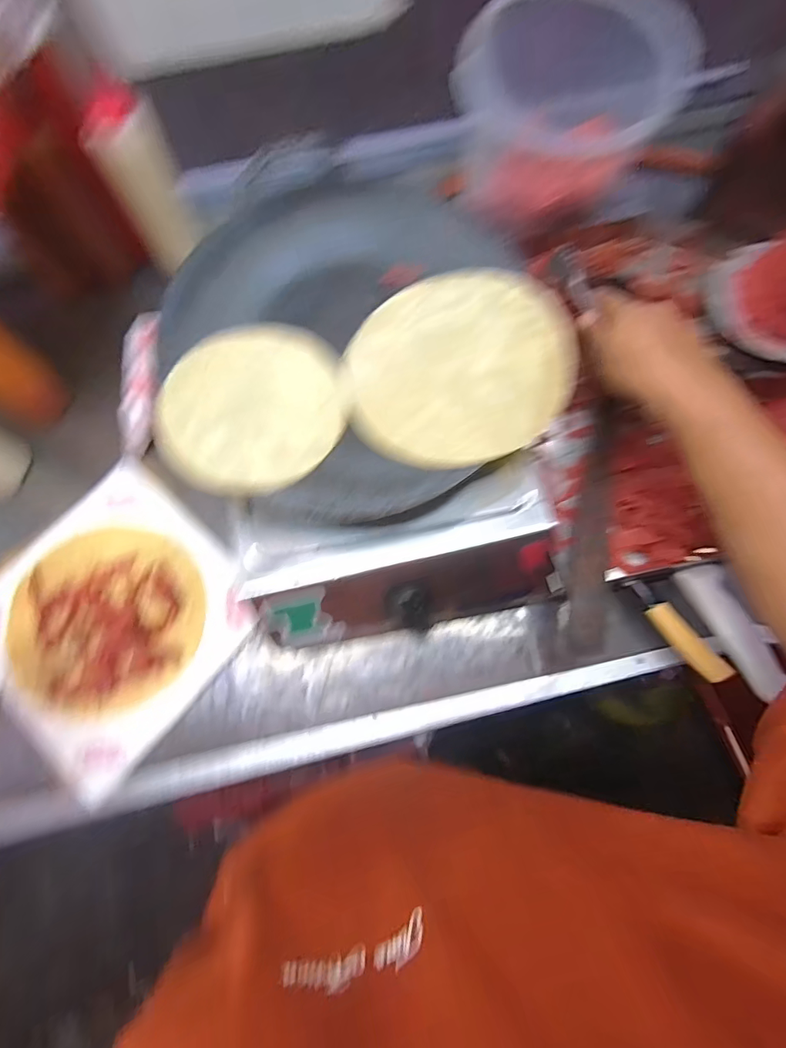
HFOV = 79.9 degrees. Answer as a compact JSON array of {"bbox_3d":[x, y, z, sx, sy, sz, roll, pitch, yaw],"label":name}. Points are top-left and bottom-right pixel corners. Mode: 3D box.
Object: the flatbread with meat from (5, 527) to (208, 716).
[{"bbox_3d":[-0.308,0.099,0.503,0.206,0.012,0.185,7,75,3],"label":"flatbread with meat"}]

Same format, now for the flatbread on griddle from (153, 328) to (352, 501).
[{"bbox_3d":[-0.116,-0.100,0.400,0.145,0.013,0.158,2,73,-7],"label":"flatbread on griddle"}]

